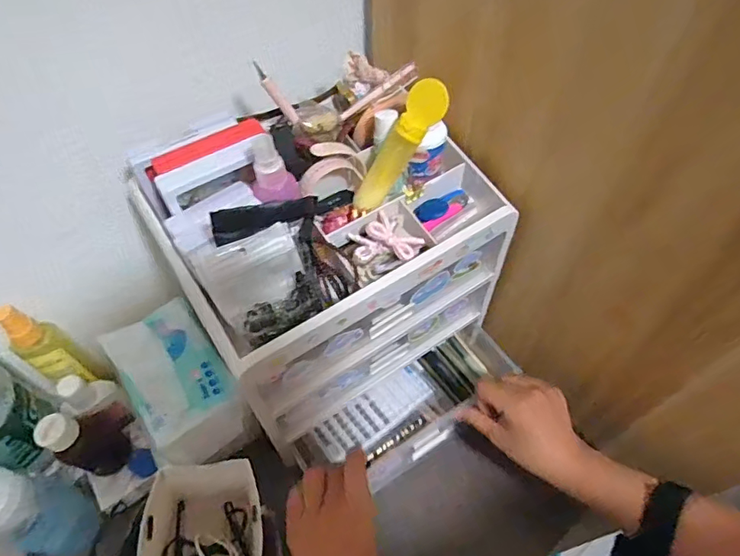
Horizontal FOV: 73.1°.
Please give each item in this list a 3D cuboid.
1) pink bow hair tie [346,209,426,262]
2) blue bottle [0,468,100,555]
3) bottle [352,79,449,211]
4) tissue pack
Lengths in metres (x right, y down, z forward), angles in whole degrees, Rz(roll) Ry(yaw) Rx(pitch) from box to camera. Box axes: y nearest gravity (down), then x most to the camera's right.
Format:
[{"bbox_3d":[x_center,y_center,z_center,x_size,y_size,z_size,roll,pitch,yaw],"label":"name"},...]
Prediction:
[{"bbox_3d":[0.014,-0.032,0.417,0.053,0.021,0.047,-30,61,-20],"label":"pink bow hair tie"},{"bbox_3d":[-0.313,0.215,0.463,0.052,0.159,0.061,16,57,10],"label":"blue bottle"},{"bbox_3d":[0.024,-0.111,0.424,0.024,0.121,0.034,-1,47,-43],"label":"bottle"},{"bbox_3d":[-0.187,0.097,0.487,0.087,0.056,0.155,-29,60,-19],"label":"tissue pack"}]

